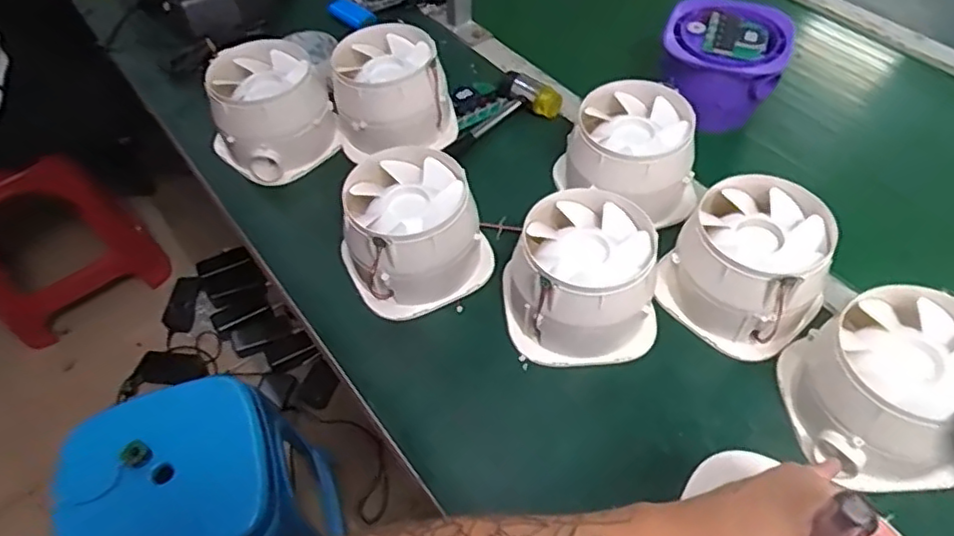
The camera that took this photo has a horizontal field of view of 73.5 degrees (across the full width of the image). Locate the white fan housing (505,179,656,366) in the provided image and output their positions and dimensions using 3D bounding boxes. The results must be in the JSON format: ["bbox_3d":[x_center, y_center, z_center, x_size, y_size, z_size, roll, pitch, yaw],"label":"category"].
[{"bbox_3d":[0.092,0.006,0.585,0.131,0.093,0.134,-7,53,0],"label":"white fan housing"}]

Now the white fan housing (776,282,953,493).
[{"bbox_3d":[0.330,0.092,0.504,0.131,0.095,0.135,-2,53,3],"label":"white fan housing"}]

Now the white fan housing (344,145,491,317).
[{"bbox_3d":[-0.065,-0.033,0.621,0.126,0.103,0.124,-2,53,3],"label":"white fan housing"}]

